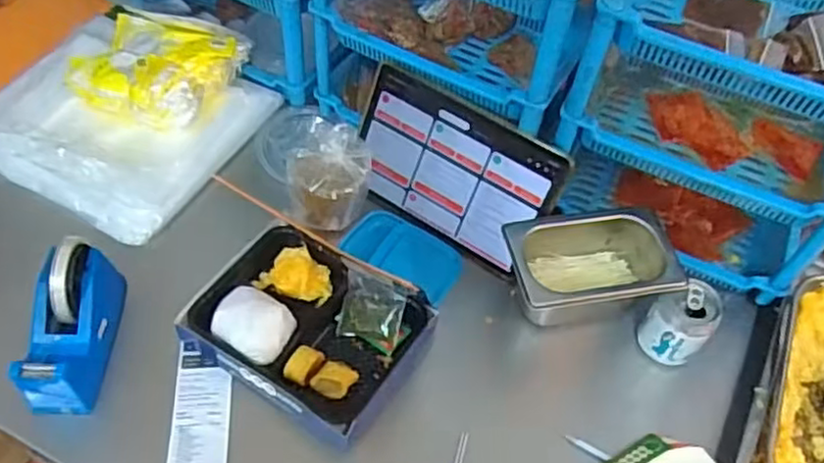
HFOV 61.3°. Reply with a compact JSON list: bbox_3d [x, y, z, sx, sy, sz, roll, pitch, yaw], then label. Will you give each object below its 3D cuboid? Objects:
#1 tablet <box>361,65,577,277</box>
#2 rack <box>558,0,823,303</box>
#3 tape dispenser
[{"bbox_3d":[0.042,-0.071,0.813,0.247,0.166,0.017,32,30,15],"label":"tablet"},{"bbox_3d":[0.347,-0.145,0.791,0.292,0.329,0.273,22,55,12],"label":"rack"},{"bbox_3d":[-0.340,0.089,0.693,0.059,0.104,0.149,4,53,-1],"label":"tape dispenser"}]

